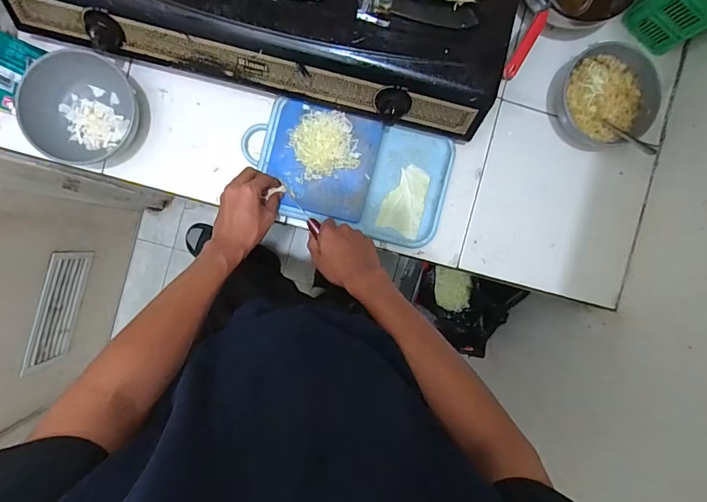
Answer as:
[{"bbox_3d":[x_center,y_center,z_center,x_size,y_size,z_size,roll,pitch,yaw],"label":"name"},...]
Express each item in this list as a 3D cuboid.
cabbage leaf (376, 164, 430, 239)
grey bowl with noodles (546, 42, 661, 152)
[{"bbox_3d":[0.088,-0.085,0.694,0.069,0.011,0.112,18,91,-5],"label":"cabbage leaf"},{"bbox_3d":[0.396,-0.244,0.673,0.136,0.073,0.155,-20,93,-4],"label":"grey bowl with noodles"}]

